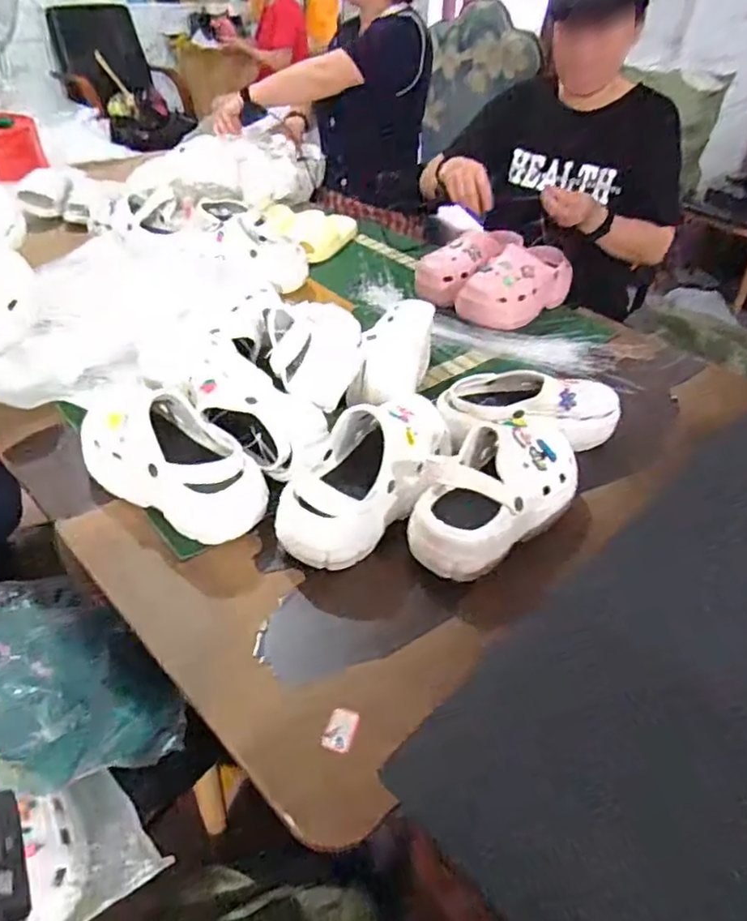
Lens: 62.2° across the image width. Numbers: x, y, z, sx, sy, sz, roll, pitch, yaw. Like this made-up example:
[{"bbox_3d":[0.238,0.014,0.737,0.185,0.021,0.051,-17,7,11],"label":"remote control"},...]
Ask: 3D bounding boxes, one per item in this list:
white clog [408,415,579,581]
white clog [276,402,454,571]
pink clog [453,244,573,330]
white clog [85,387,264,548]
[{"bbox_3d":[0.148,0.028,0.688,0.119,0.083,0.251,32,47,31],"label":"white clog"},{"bbox_3d":[0.008,0.008,0.695,0.121,0.102,0.253,23,43,22],"label":"white clog"},{"bbox_3d":[0.266,-0.323,1.129,0.220,0.100,0.100,-28,48,-32],"label":"pink clog"},{"bbox_3d":[-0.224,-0.006,0.694,0.230,0.104,0.103,24,44,24],"label":"white clog"}]

